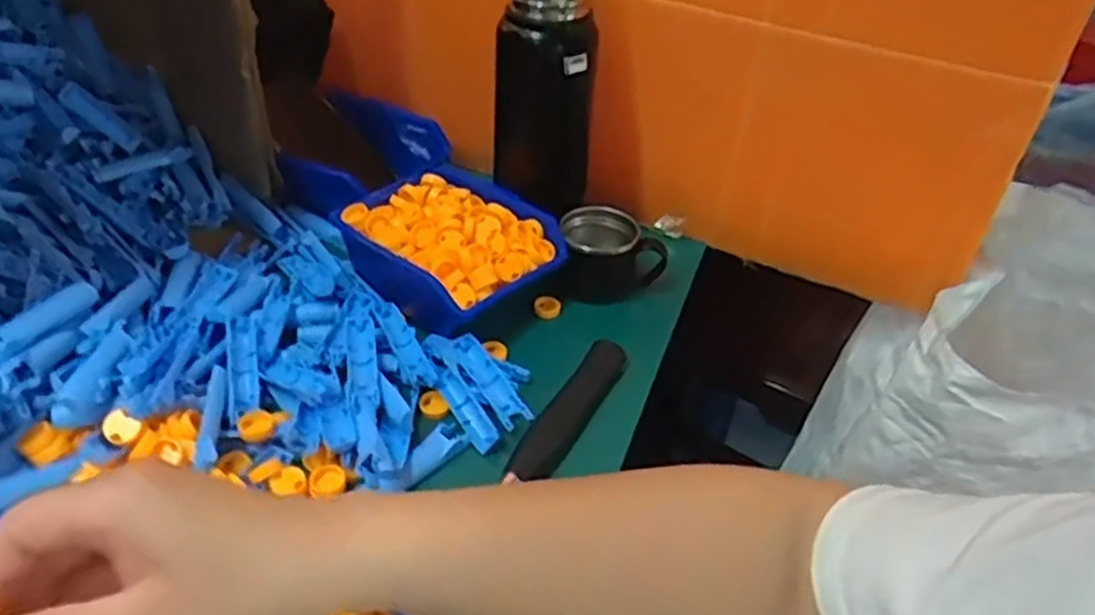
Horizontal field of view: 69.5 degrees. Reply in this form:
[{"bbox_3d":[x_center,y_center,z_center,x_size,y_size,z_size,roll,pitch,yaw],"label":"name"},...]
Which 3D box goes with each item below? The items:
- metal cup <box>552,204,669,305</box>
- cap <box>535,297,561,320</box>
[{"bbox_3d":[0.050,-0.038,0.620,0.083,0.053,0.073,8,39,5],"label":"metal cup"},{"bbox_3d":[0.000,-0.001,0.594,0.021,0.007,0.017,20,41,20],"label":"cap"}]

